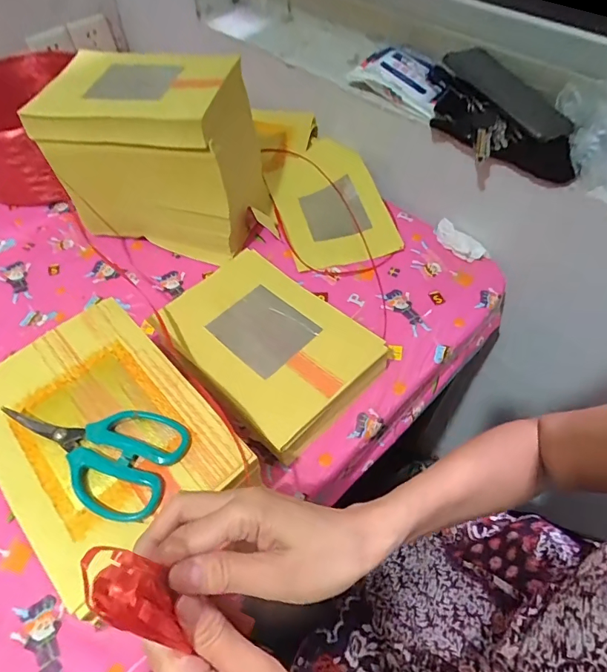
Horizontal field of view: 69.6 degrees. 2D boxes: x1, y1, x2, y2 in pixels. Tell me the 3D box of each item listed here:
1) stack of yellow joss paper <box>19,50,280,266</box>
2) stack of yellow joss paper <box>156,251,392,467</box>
[{"bbox_3d":[-0.189,-0.258,0.627,0.268,0.201,0.179,11,55,9],"label":"stack of yellow joss paper"},{"bbox_3d":[-0.044,0.009,0.510,0.239,0.041,0.167,38,63,25],"label":"stack of yellow joss paper"}]

